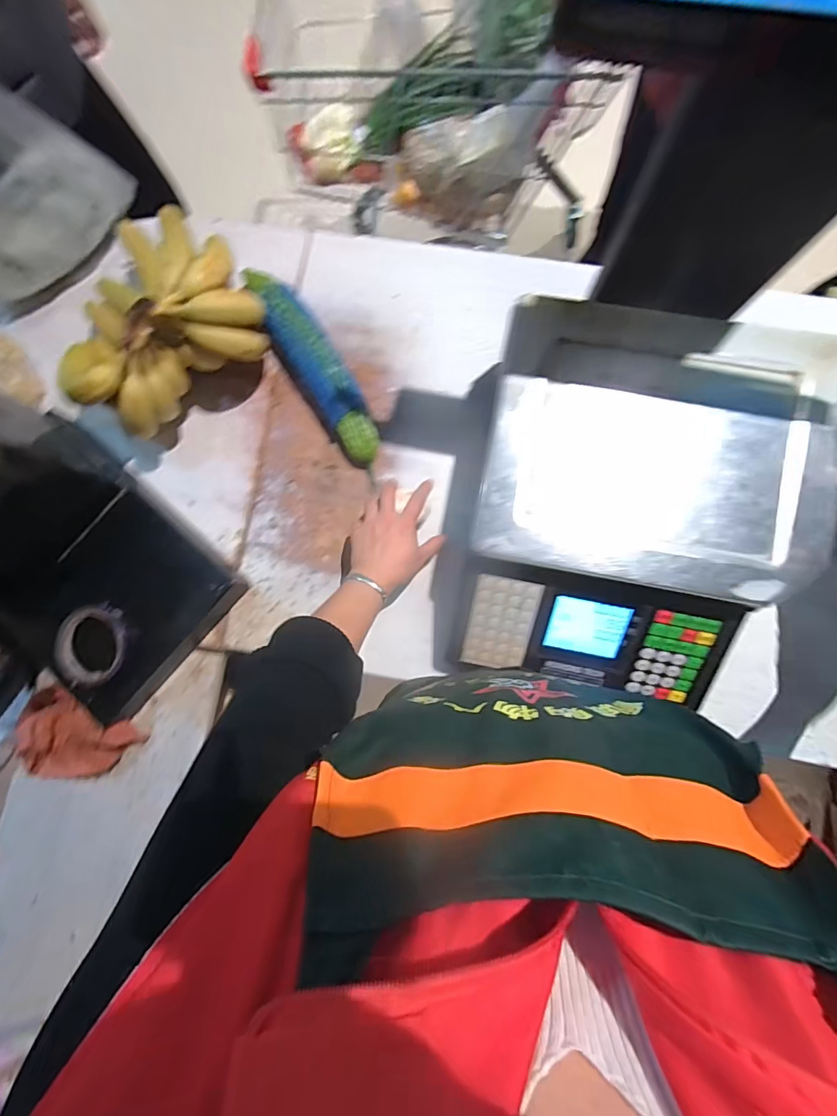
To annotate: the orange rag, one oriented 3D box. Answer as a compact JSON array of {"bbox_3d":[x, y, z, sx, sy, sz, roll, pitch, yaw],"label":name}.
[{"bbox_3d":[-0.455,0.226,0.617,0.109,0.078,0.135,-43,83,-1],"label":"orange rag"}]

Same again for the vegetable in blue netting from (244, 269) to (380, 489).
[{"bbox_3d":[-0.139,-0.264,0.646,0.069,0.066,0.339,-33,83,0],"label":"vegetable in blue netting"}]

